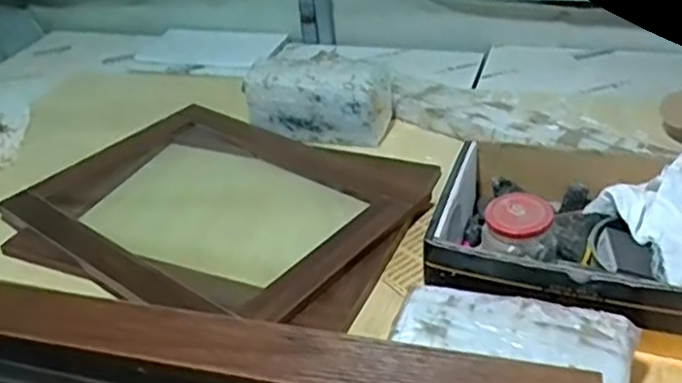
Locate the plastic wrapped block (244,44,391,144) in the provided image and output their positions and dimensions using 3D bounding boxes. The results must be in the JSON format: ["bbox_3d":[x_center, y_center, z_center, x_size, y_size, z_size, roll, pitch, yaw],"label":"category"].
[{"bbox_3d":[-0.036,-0.143,1.069,0.221,0.106,0.095,4,35,15],"label":"plastic wrapped block"}]

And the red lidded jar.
[{"bbox_3d":[0.178,0.039,0.693,0.058,0.056,0.060,-4,33,3],"label":"red lidded jar"}]

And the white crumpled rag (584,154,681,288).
[{"bbox_3d":[0.352,0.022,0.733,0.121,0.050,0.143,-17,35,-17],"label":"white crumpled rag"}]

